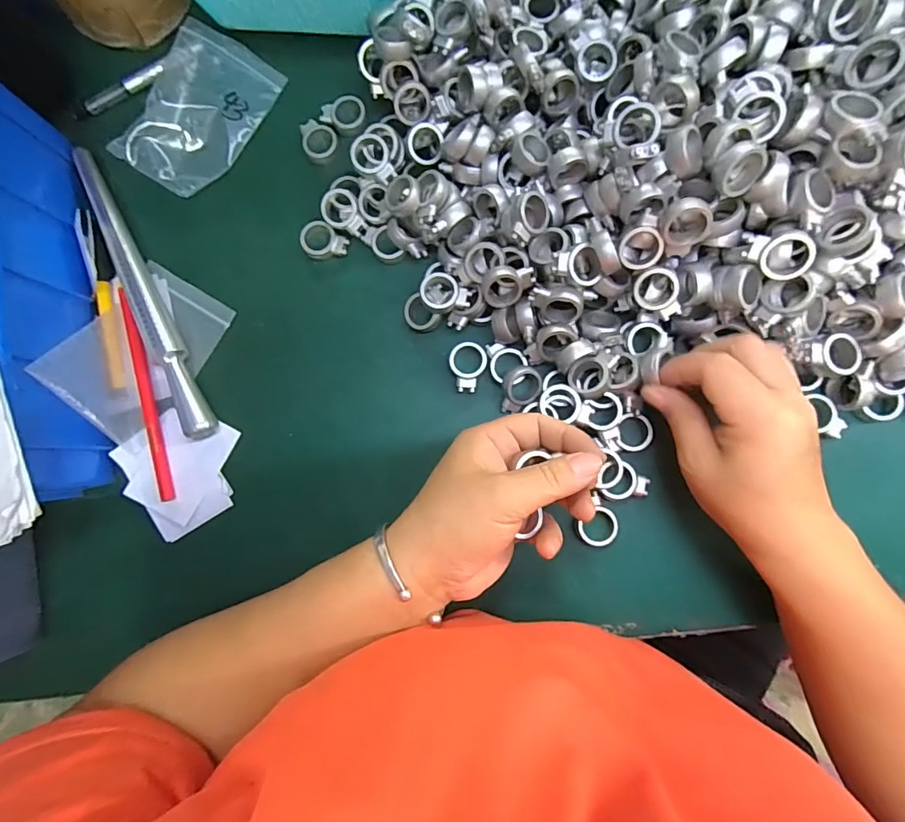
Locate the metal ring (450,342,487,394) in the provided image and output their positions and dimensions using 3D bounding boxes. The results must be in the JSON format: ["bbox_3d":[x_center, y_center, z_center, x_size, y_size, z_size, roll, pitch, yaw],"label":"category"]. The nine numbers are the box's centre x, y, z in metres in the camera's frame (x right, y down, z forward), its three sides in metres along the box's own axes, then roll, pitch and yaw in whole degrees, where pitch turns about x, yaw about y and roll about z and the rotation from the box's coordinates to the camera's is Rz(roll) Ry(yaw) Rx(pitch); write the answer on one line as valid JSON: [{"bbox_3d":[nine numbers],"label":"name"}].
[{"bbox_3d":[0.011,-0.030,0.320,0.025,0.006,0.034,0,85,4],"label":"metal ring"}]

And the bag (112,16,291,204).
[{"bbox_3d":[-0.189,-0.223,0.344,0.078,0.010,0.119,30,87,-6],"label":"bag"}]

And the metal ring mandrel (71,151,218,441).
[{"bbox_3d":[-0.223,-0.087,0.332,0.017,0.021,0.231,-26,84,2],"label":"metal ring mandrel"}]

